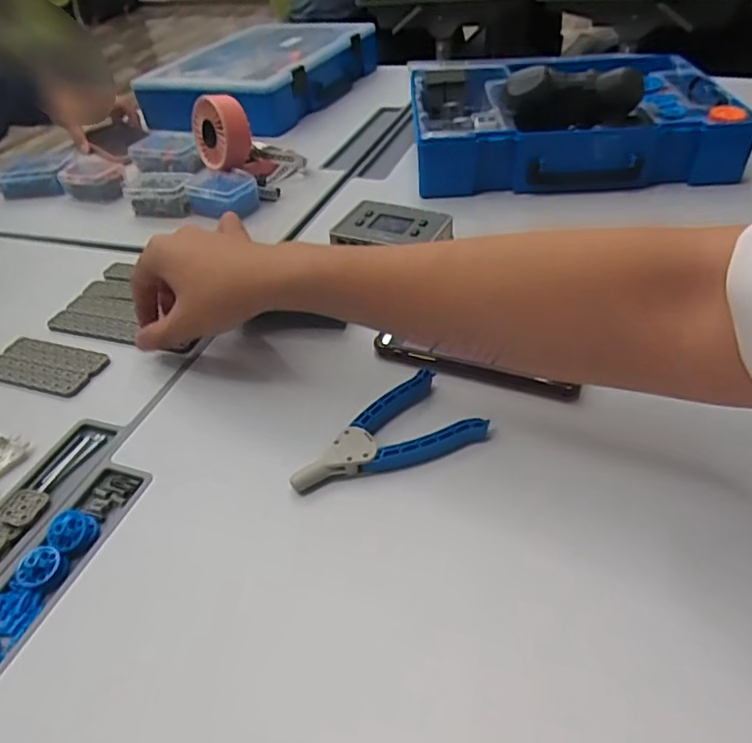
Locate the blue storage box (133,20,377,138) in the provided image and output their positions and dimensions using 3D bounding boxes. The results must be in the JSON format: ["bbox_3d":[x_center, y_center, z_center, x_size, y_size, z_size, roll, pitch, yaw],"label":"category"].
[{"bbox_3d":[-0.182,-0.503,0.990,0.257,0.077,0.374,18,46,25],"label":"blue storage box"}]

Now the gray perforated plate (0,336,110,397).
[{"bbox_3d":[-0.279,-0.005,0.496,0.102,0.004,0.054,10,44,16],"label":"gray perforated plate"}]

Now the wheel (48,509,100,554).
[{"bbox_3d":[-0.185,0.096,0.361,0.026,0.016,0.020,-33,49,-28],"label":"wheel"}]

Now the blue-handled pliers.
[{"bbox_3d":[0.006,0.047,0.395,0.129,0.017,0.068,-26,46,-23],"label":"blue-handled pliers"}]

